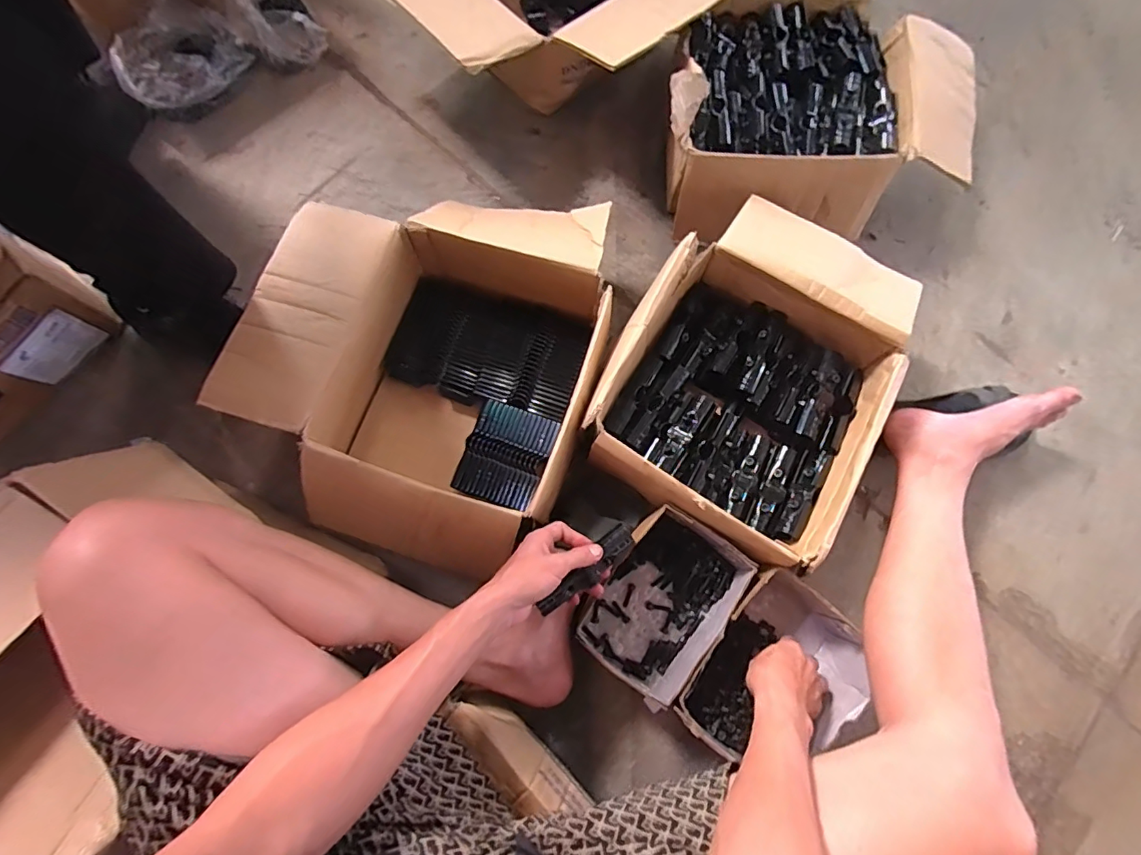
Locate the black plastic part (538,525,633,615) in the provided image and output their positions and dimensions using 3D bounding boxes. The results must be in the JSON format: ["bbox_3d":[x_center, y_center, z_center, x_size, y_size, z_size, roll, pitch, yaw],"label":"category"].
[{"bbox_3d":[0.020,0.159,0.564,0.130,0.027,0.031,-38,78,-23],"label":"black plastic part"}]

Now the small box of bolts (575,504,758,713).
[{"bbox_3d":[0.112,0.218,0.638,0.142,0.084,0.205,32,79,9],"label":"small box of bolts"}]

